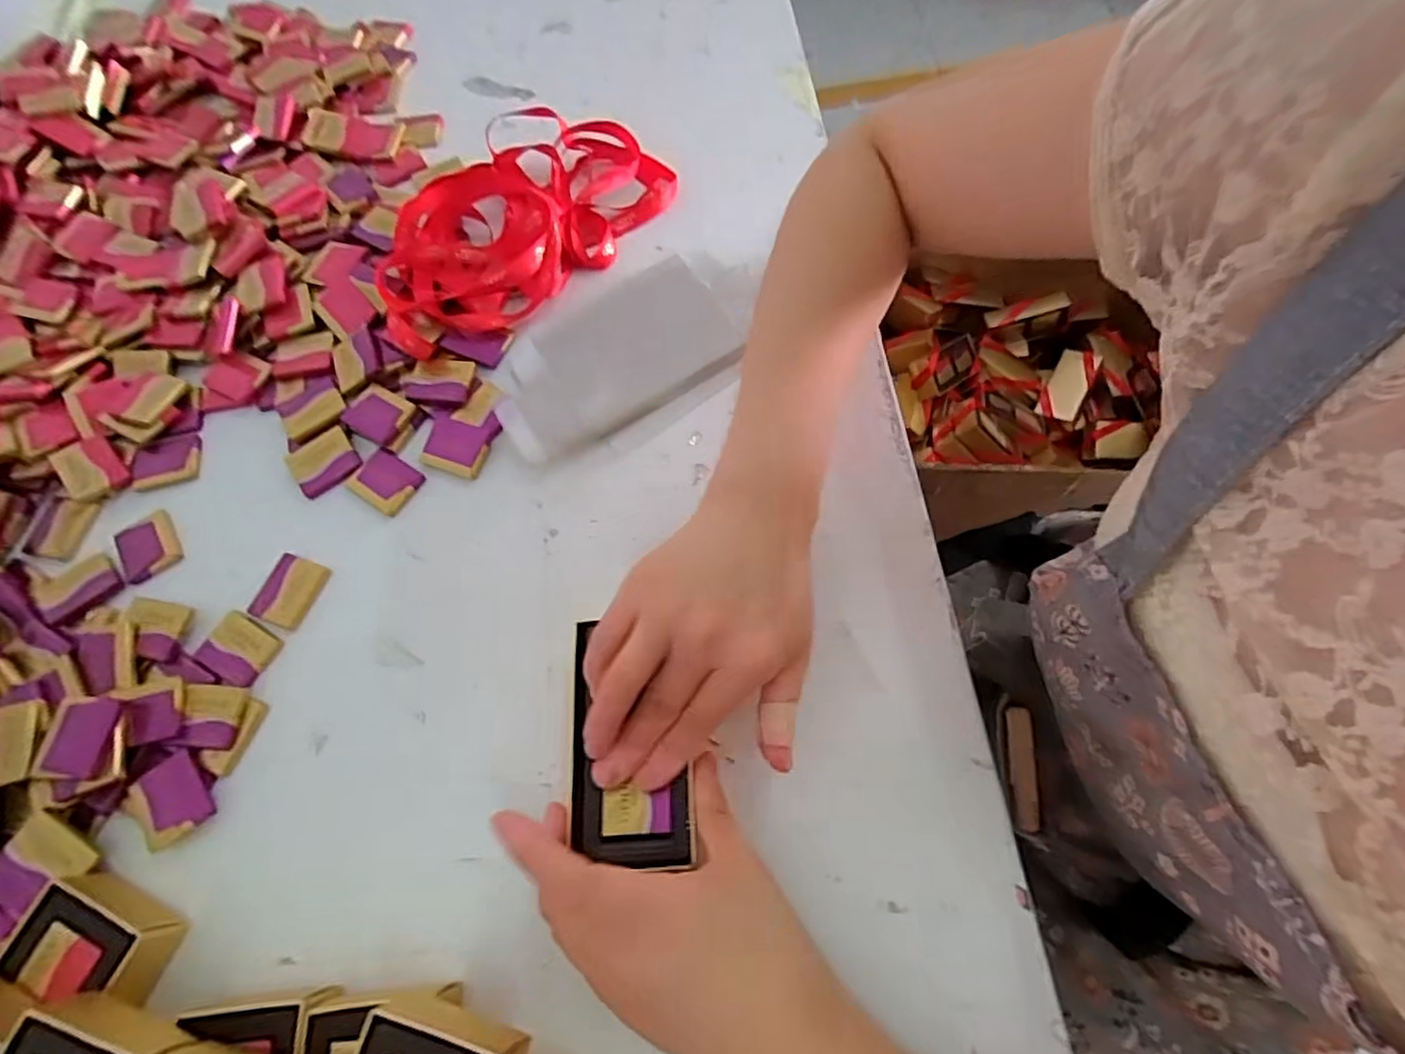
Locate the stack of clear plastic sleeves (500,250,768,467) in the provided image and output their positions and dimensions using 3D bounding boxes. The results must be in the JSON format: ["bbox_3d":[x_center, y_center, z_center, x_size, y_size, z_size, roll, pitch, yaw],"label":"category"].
[{"bbox_3d":[-0.045,-0.118,0.427,0.184,0.013,0.118,-25,67,-8],"label":"stack of clear plastic sleeves"}]

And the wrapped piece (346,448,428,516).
[{"bbox_3d":[-0.195,-0.029,0.399,0.042,0.004,0.032,32,72,16],"label":"wrapped piece"}]

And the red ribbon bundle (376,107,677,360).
[{"bbox_3d":[-0.139,-0.224,0.456,0.222,0.032,0.145,-40,70,-13],"label":"red ribbon bundle"}]

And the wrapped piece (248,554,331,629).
[{"bbox_3d":[-0.240,0.036,0.378,0.035,0.004,0.039,18,69,11],"label":"wrapped piece"}]

